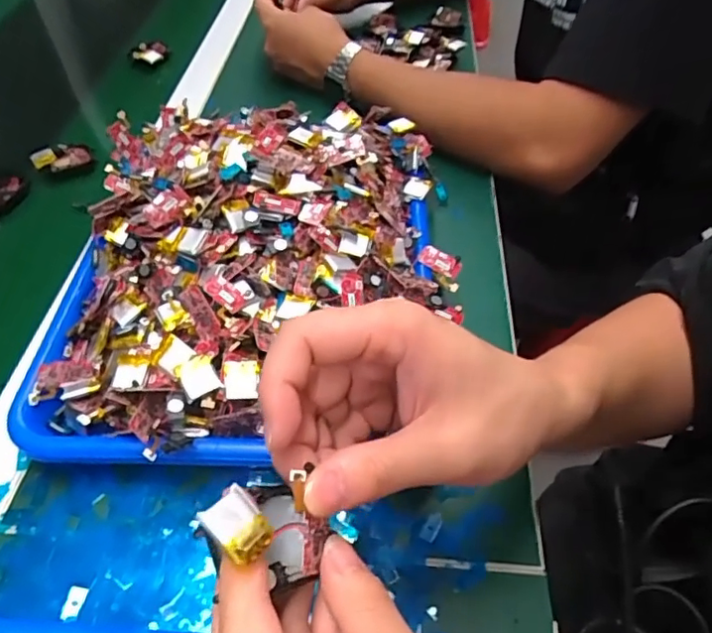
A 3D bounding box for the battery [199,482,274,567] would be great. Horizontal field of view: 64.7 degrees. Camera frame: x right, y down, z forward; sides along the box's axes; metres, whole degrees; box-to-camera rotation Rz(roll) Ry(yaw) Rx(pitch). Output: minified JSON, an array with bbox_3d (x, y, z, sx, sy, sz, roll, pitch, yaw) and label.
[{"bbox_3d":[-0.039,0.068,0.184,0.022,0.004,0.019,41,31,17],"label":"battery"}]

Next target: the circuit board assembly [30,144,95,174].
[{"bbox_3d":[-0.280,-0.154,0.540,0.054,0.014,0.030,-13,51,-10],"label":"circuit board assembly"}]

